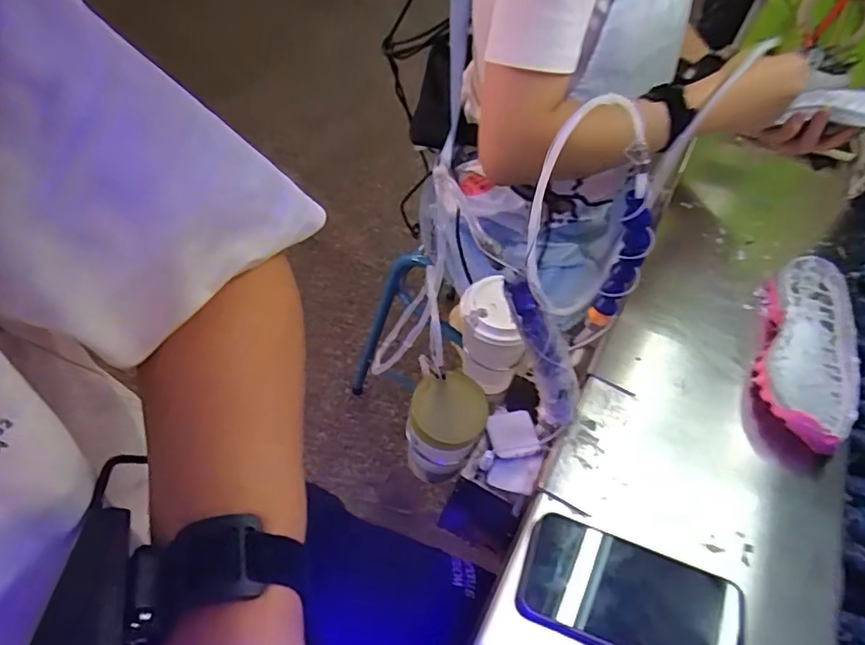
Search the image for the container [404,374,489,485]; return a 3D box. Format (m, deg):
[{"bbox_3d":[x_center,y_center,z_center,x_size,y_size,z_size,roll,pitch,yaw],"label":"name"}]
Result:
[{"bbox_3d":[0.010,0.118,0.571,0.075,0.127,0.070,9,48,4],"label":"container"}]

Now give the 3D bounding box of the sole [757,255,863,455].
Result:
[{"bbox_3d":[0.393,0.026,0.578,0.096,0.038,0.249,22,51,15],"label":"sole"}]

